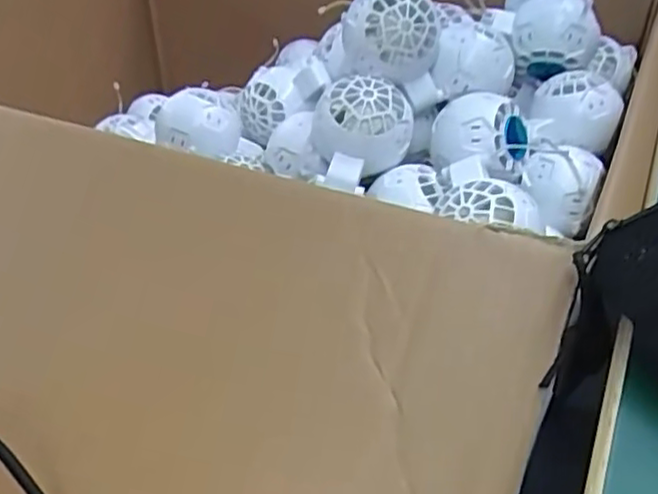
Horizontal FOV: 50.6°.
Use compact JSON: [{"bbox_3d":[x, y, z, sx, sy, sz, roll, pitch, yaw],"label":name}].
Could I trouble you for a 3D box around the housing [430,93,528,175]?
[{"bbox_3d":[0.093,-0.073,0.429,0.057,0.046,0.050,10,41,13],"label":"housing"}]

